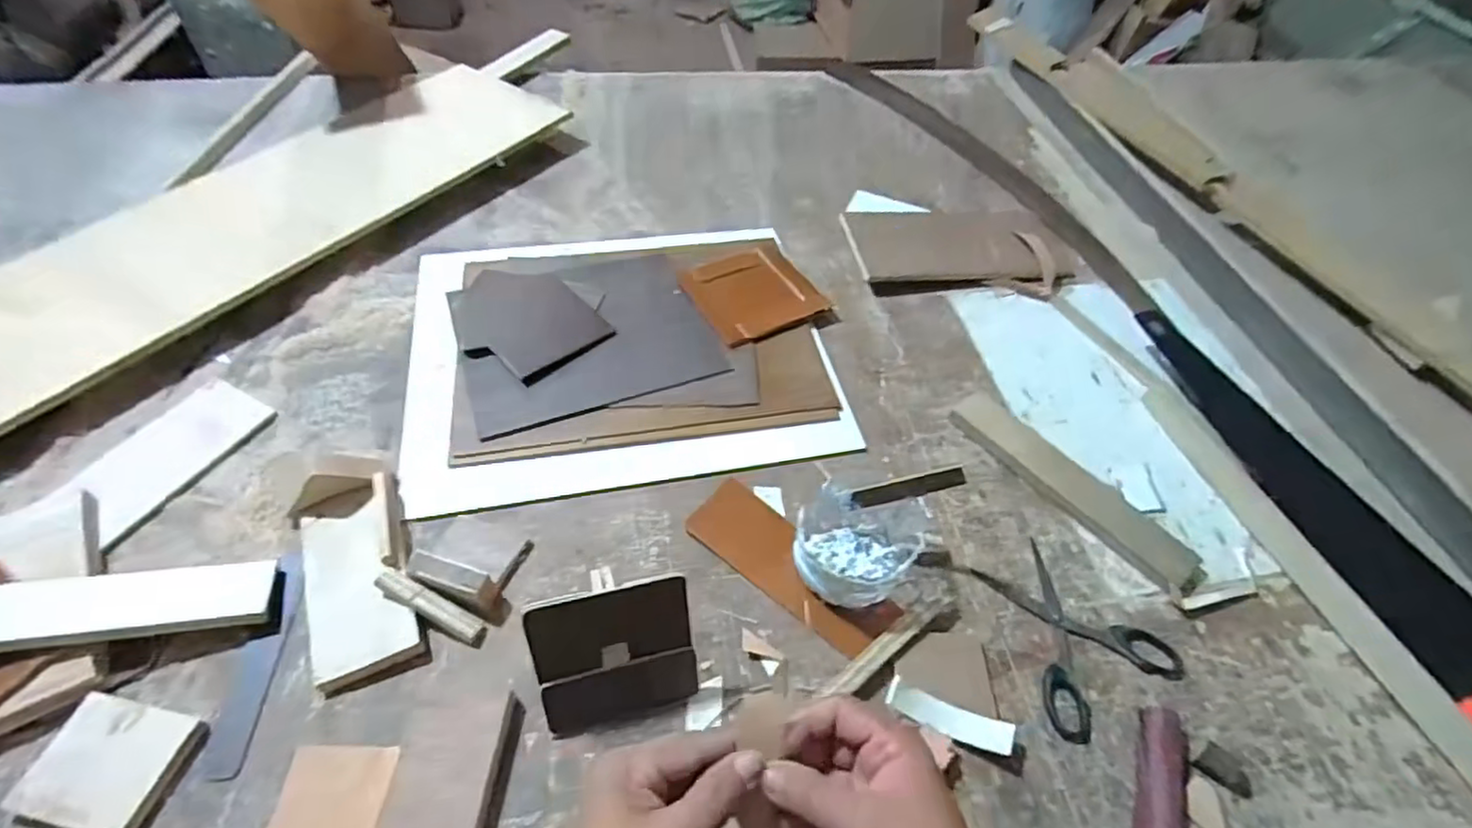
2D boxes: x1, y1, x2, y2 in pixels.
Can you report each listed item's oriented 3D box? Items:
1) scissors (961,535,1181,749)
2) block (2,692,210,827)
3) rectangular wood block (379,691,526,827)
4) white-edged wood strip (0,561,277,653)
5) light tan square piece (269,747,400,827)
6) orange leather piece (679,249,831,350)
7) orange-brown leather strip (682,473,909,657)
[{"bbox_3d":[0.250,0.158,0.508,0.113,0.005,0.137,-21,56,-18],"label":"scissors"},{"bbox_3d":[-0.387,0.216,0.411,0.080,0.015,0.069,11,52,5],"label":"block"},{"bbox_3d":[-0.179,0.231,0.416,0.066,0.016,0.108,4,52,0],"label":"rectangular wood block"},{"bbox_3d":[-0.440,0.129,0.437,0.222,0.012,0.044,1,76,-28],"label":"white-edged wood strip"},{"bbox_3d":[-0.249,0.243,0.407,0.070,0.004,0.071,-4,57,7],"label":"light tan square piece"},{"bbox_3d":[0.018,-0.130,0.717,0.124,0.016,0.115,-25,57,-21],"label":"orange leather piece"},{"bbox_3d":[0.041,0.120,0.530,0.172,0.008,0.061,37,59,23],"label":"orange-brown leather strip"}]

